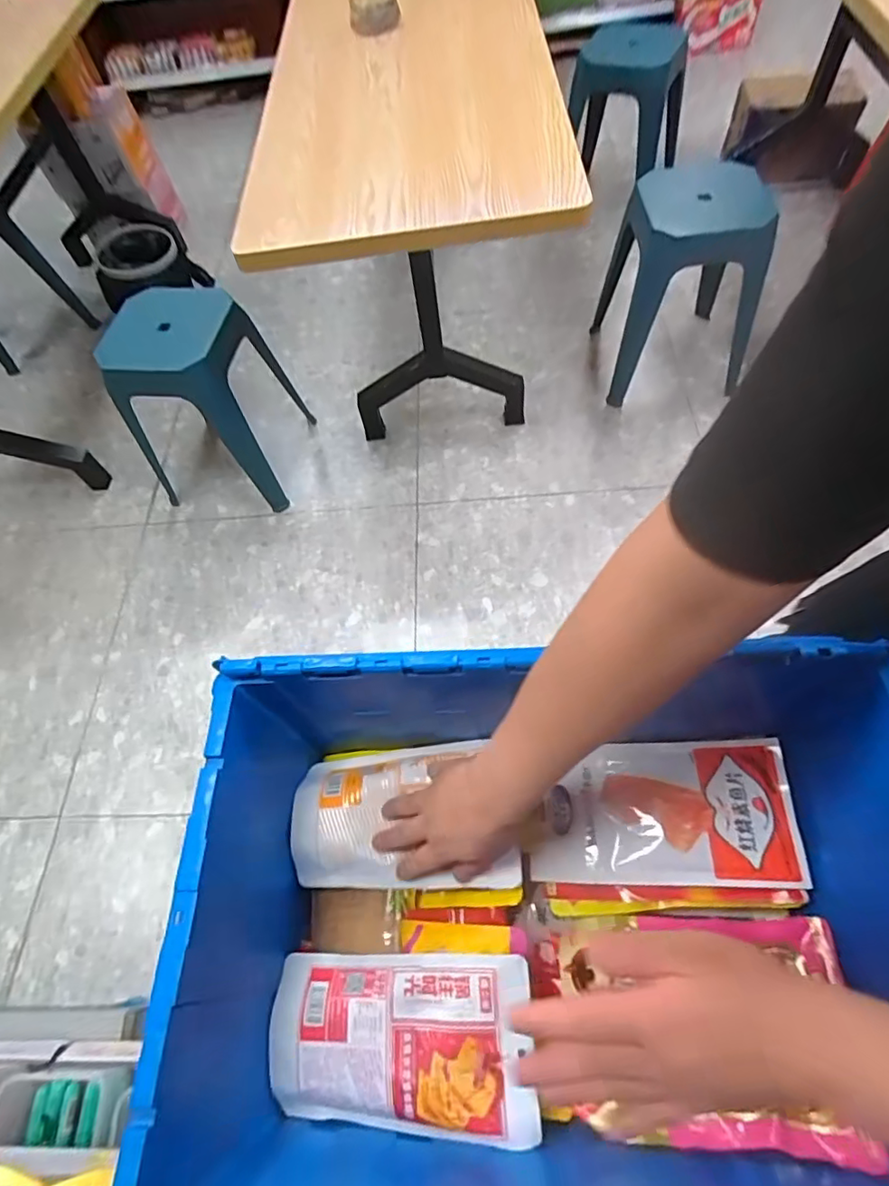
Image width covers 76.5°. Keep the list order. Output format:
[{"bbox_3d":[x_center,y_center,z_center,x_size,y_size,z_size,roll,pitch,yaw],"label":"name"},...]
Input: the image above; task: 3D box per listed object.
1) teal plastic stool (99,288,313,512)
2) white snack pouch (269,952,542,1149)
[{"bbox_3d":[-0.586,-0.478,1.385,0.325,0.442,0.302,3,62,8],"label":"teal plastic stool"},{"bbox_3d":[-0.045,0.412,0.518,0.244,0.025,0.140,-5,73,12],"label":"white snack pouch"}]

